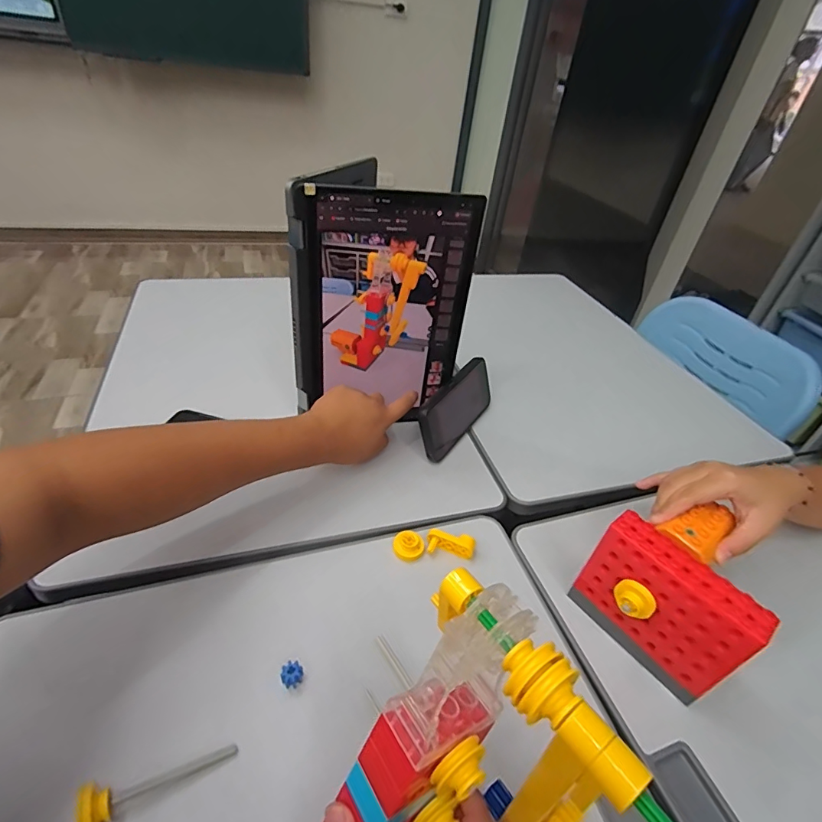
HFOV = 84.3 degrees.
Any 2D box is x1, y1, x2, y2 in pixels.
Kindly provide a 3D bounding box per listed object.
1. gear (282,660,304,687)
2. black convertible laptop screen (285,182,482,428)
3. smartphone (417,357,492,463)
[{"bbox_3d":[-0.097,0.215,0.371,0.016,0.015,0.014,-3,40,-13],"label":"gear"},{"bbox_3d":[-0.032,-0.121,0.534,0.208,0.255,0.014,-3,39,-15],"label":"black convertible laptop screen"},{"bbox_3d":[0.068,-0.007,0.628,0.018,0.082,0.167,5,34,38],"label":"smartphone"}]

